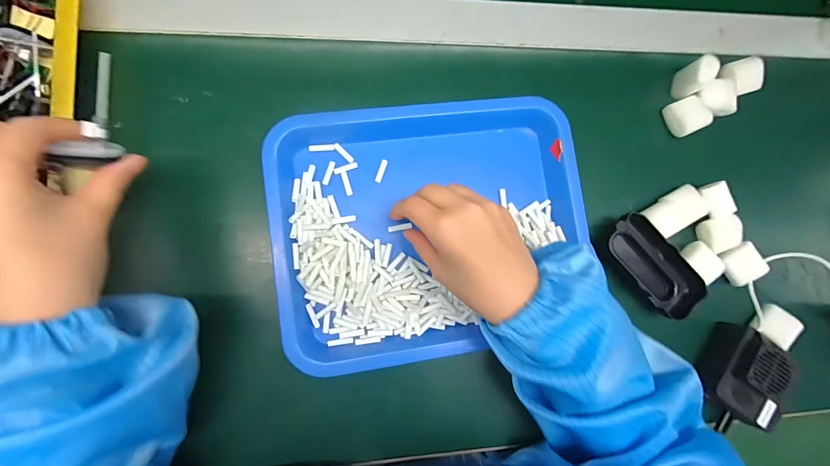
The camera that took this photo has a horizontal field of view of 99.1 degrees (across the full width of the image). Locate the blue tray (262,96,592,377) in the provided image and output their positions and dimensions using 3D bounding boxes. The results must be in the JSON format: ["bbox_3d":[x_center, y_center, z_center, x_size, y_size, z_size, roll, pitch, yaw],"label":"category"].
[{"bbox_3d":[0.017,-0.006,0.327,0.276,0.030,0.234,-7,87,-8],"label":"blue tray"}]

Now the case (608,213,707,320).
[{"bbox_3d":[0.236,0.030,0.356,0.040,0.034,0.112,-40,92,-8],"label":"case"}]

